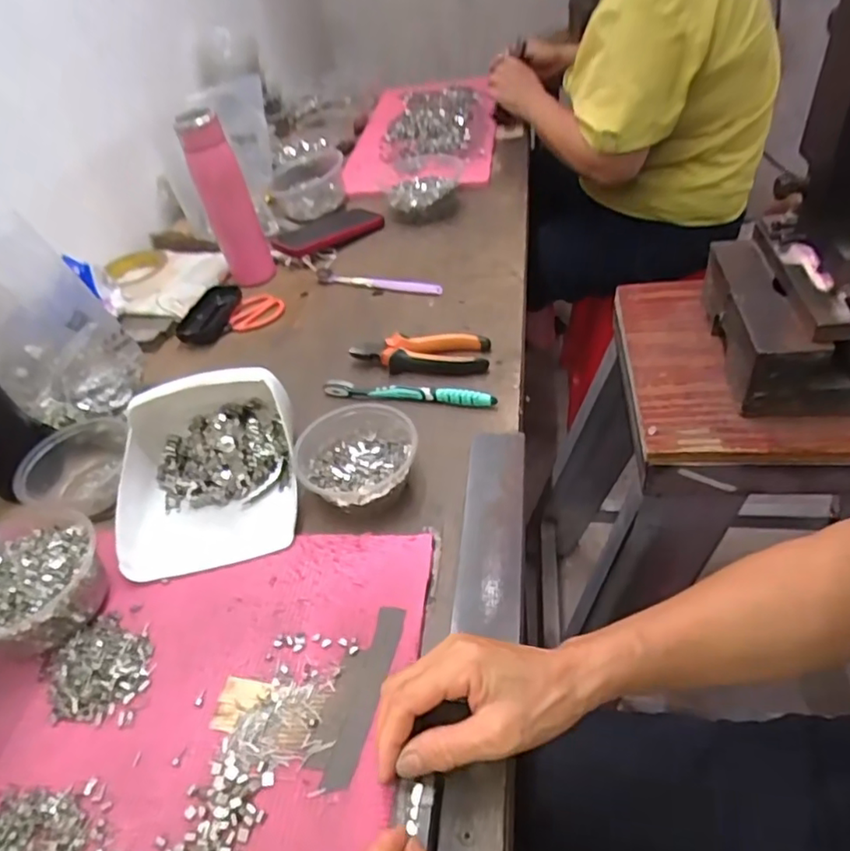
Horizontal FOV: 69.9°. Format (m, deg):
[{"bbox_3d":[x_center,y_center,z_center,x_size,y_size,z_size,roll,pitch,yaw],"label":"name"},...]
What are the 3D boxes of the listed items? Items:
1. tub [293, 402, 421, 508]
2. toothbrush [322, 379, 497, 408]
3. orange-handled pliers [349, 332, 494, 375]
[{"bbox_3d":[-0.058,0.033,0.539,0.103,0.049,0.095,-6,43,6],"label":"tub"},{"bbox_3d":[-0.019,-0.035,0.630,0.185,0.017,0.015,5,46,18],"label":"toothbrush"},{"bbox_3d":[-0.005,-0.078,0.666,0.148,0.027,0.050,0,44,13],"label":"orange-handled pliers"}]

